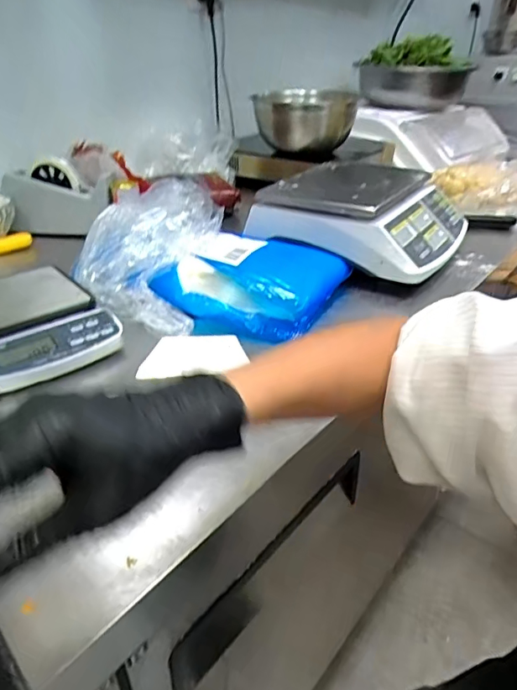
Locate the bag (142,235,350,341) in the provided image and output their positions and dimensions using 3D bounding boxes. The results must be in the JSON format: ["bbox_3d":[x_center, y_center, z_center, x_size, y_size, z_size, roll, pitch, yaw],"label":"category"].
[{"bbox_3d":[-0.001,-0.093,0.691,0.195,0.065,0.210,16,35,25],"label":"bag"}]

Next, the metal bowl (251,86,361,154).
[{"bbox_3d":[0.103,-0.530,1.181,0.217,0.114,0.231,-5,32,-6],"label":"metal bowl"}]

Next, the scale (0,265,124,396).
[{"bbox_3d":[-0.274,-0.029,0.598,0.155,0.053,0.201,-25,39,-33],"label":"scale"}]

